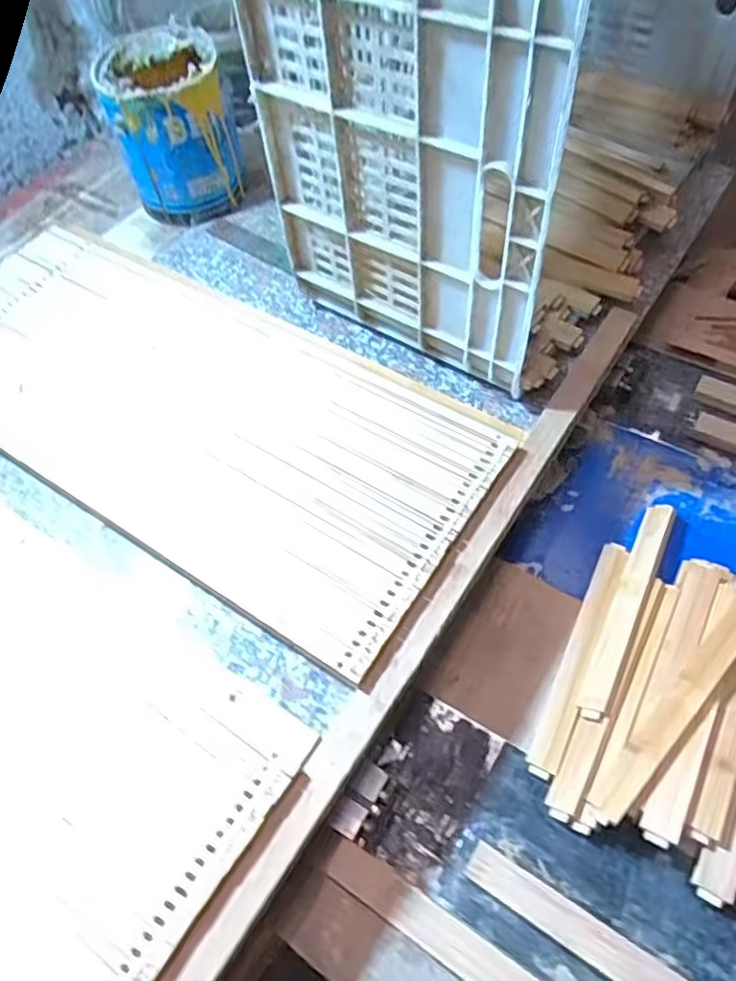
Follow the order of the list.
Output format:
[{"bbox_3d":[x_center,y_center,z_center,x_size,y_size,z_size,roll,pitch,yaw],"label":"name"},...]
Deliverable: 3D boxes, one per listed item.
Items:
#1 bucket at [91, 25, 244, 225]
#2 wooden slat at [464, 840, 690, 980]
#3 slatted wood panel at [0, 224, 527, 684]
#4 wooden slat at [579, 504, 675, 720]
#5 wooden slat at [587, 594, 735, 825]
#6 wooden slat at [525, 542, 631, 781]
[{"bbox_3d":[-0.256,-0.460,0.827,0.129,0.179,0.141,-17,58,-6],"label":"bucket"},{"bbox_3d":[0.177,0.356,0.503,0.206,0.015,0.032,27,63,20],"label":"wooden slat"},{"bbox_3d":[-0.208,-0.106,0.685,0.677,0.021,0.303,27,63,20],"label":"slatted wood panel"},{"bbox_3d":[0.263,0.112,0.637,0.030,0.010,0.251,16,58,28],"label":"wooden slat"},{"bbox_3d":[0.284,0.187,0.568,0.256,0.012,0.037,-40,53,-20],"label":"wooden slat"},{"bbox_3d":[0.210,0.157,0.624,0.028,0.014,0.249,22,62,17],"label":"wooden slat"}]

